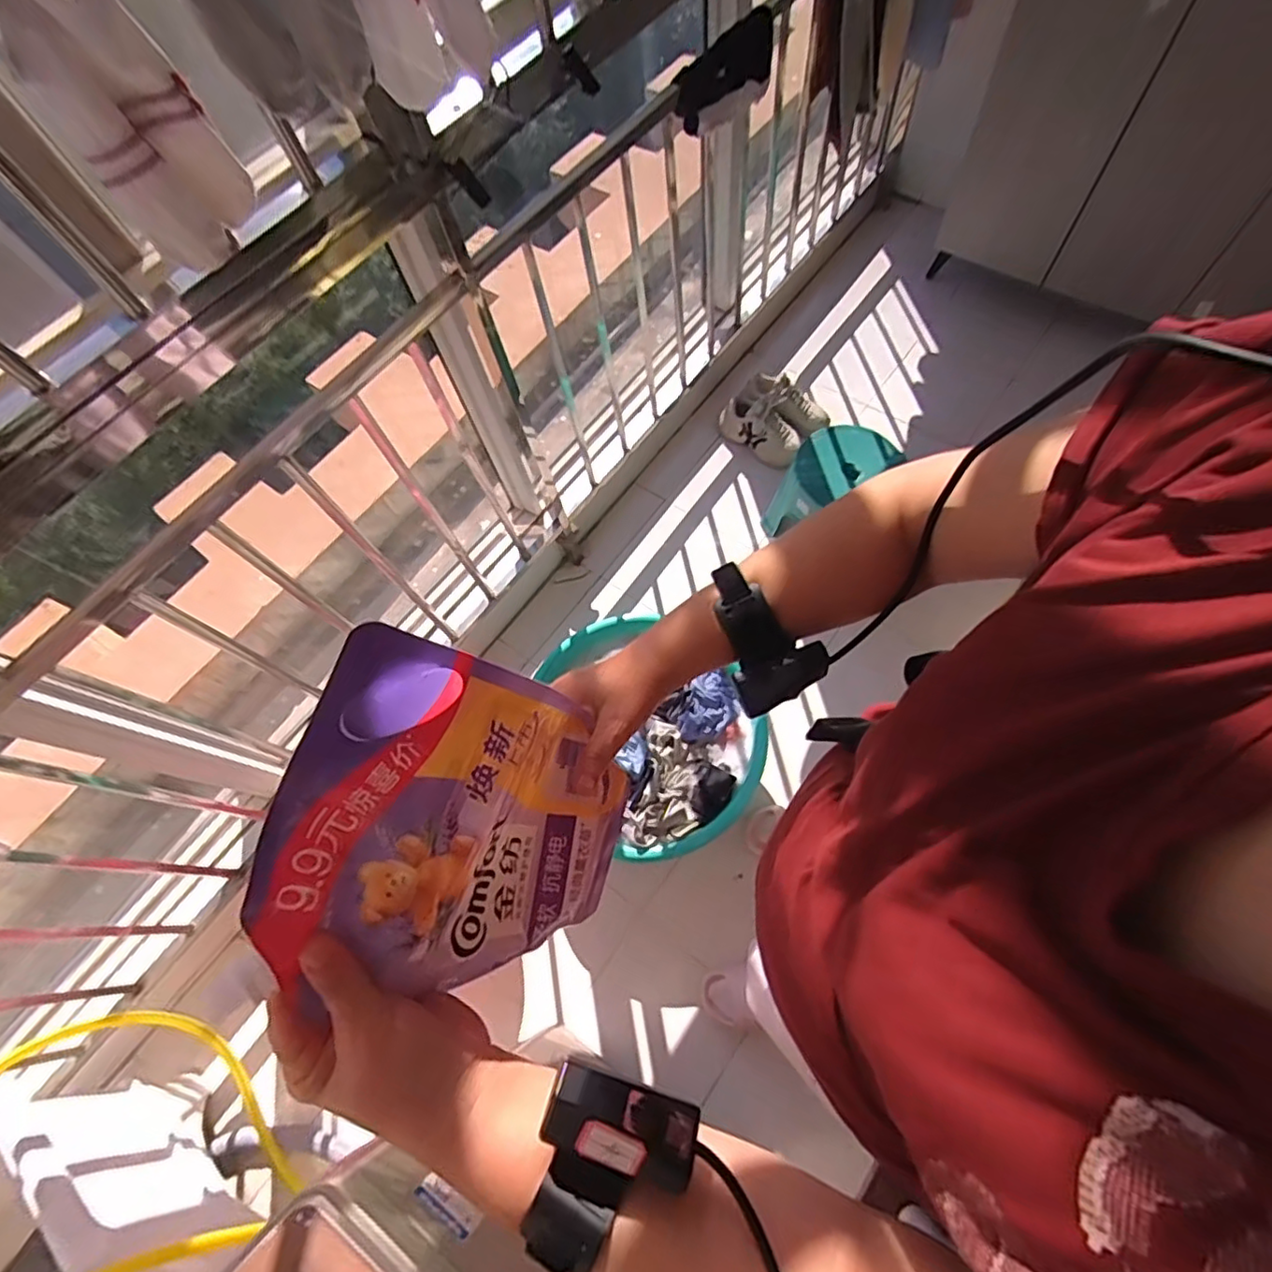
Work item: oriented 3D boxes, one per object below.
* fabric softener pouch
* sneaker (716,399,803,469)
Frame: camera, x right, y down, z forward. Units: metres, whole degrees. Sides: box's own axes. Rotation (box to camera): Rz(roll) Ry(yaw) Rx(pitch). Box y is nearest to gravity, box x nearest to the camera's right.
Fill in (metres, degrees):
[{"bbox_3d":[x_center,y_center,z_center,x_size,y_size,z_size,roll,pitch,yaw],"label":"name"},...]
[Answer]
[{"bbox_3d":[-0.085,0.109,0.366,0.033,0.244,0.165,14,80,37],"label":"fabric softener pouch"},{"bbox_3d":[0.348,-0.580,1.751,0.255,0.118,0.090,26,71,16],"label":"sneaker"}]

